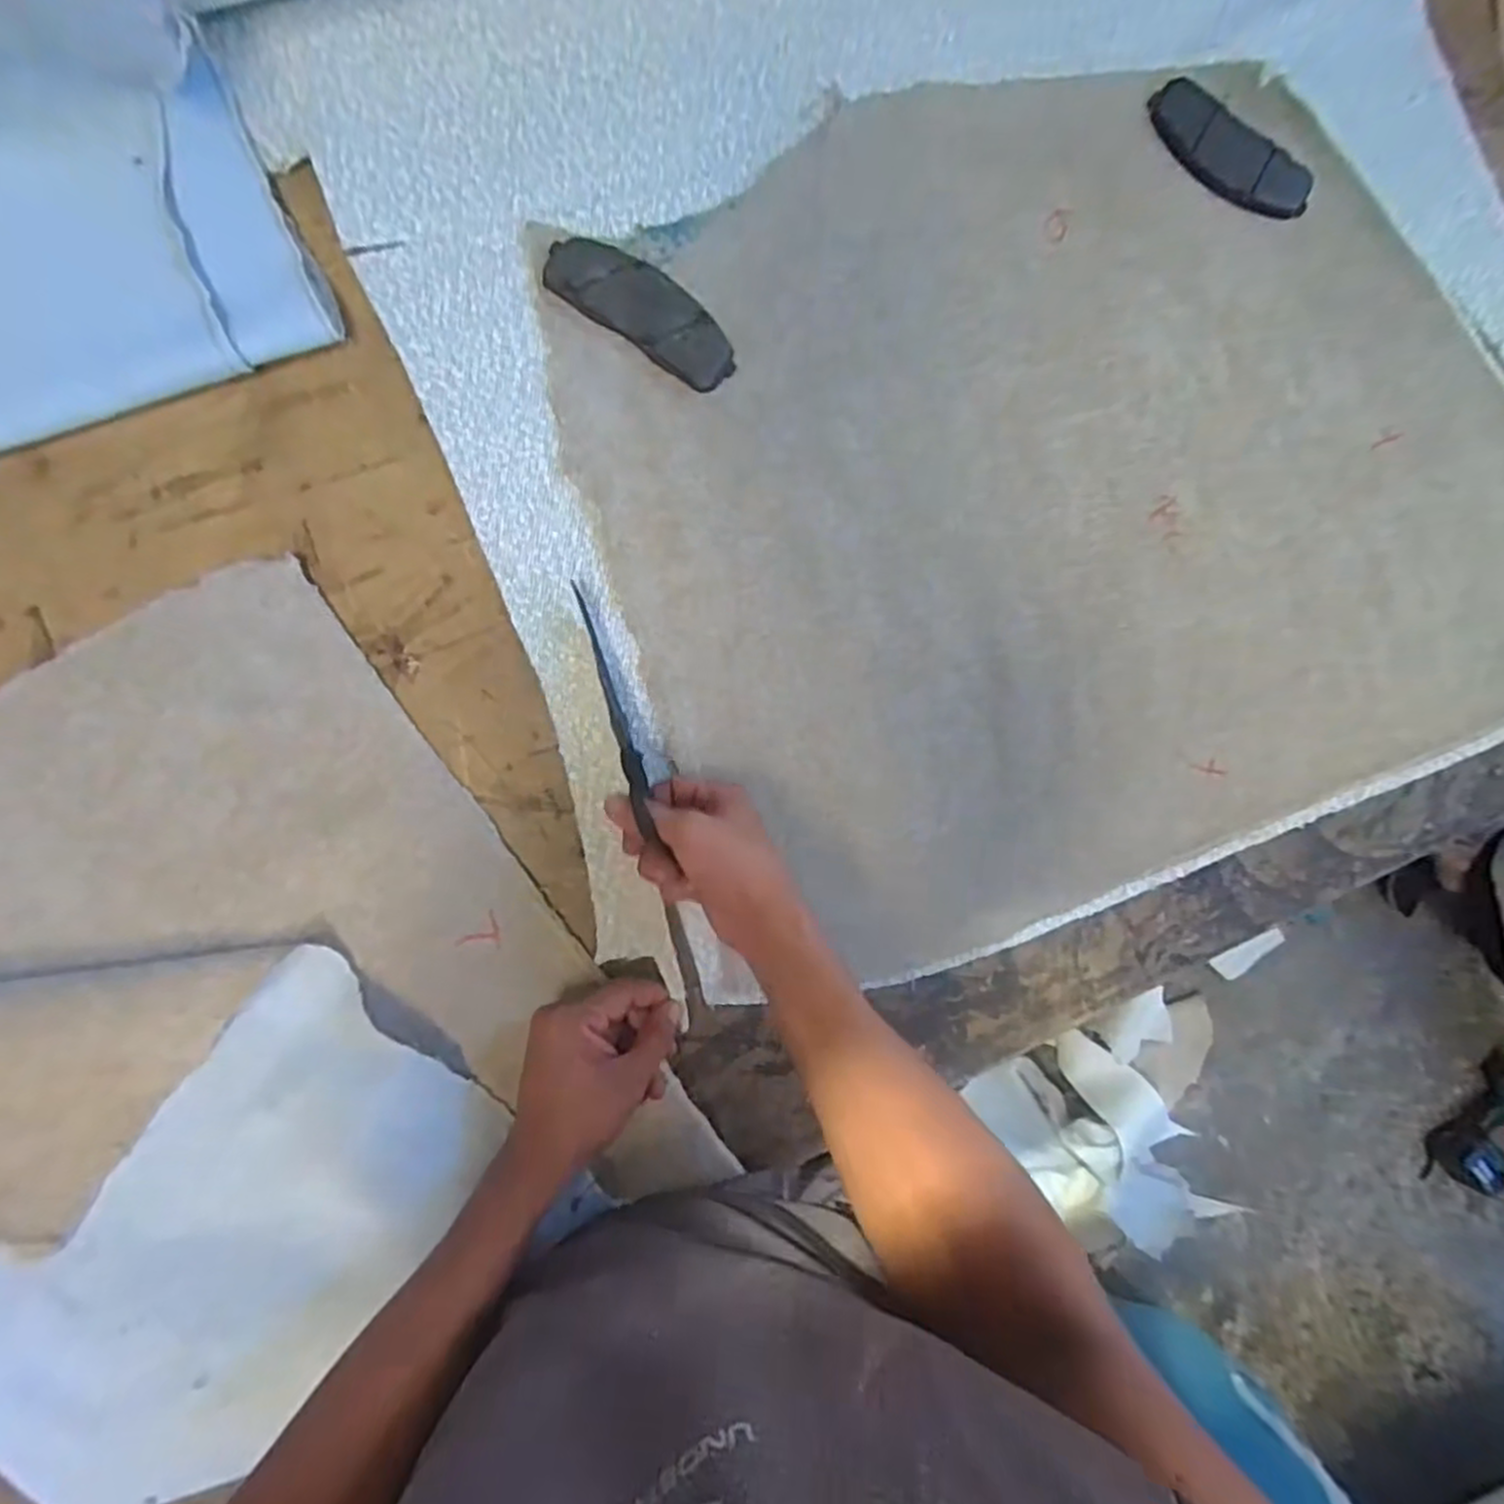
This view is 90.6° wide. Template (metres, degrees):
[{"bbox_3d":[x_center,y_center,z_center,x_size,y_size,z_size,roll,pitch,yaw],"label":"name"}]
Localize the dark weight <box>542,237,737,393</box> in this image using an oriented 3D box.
[{"bbox_3d":[-0.076,-0.317,0.532,0.143,0.012,0.056,33,84,-5],"label":"dark weight"}]

